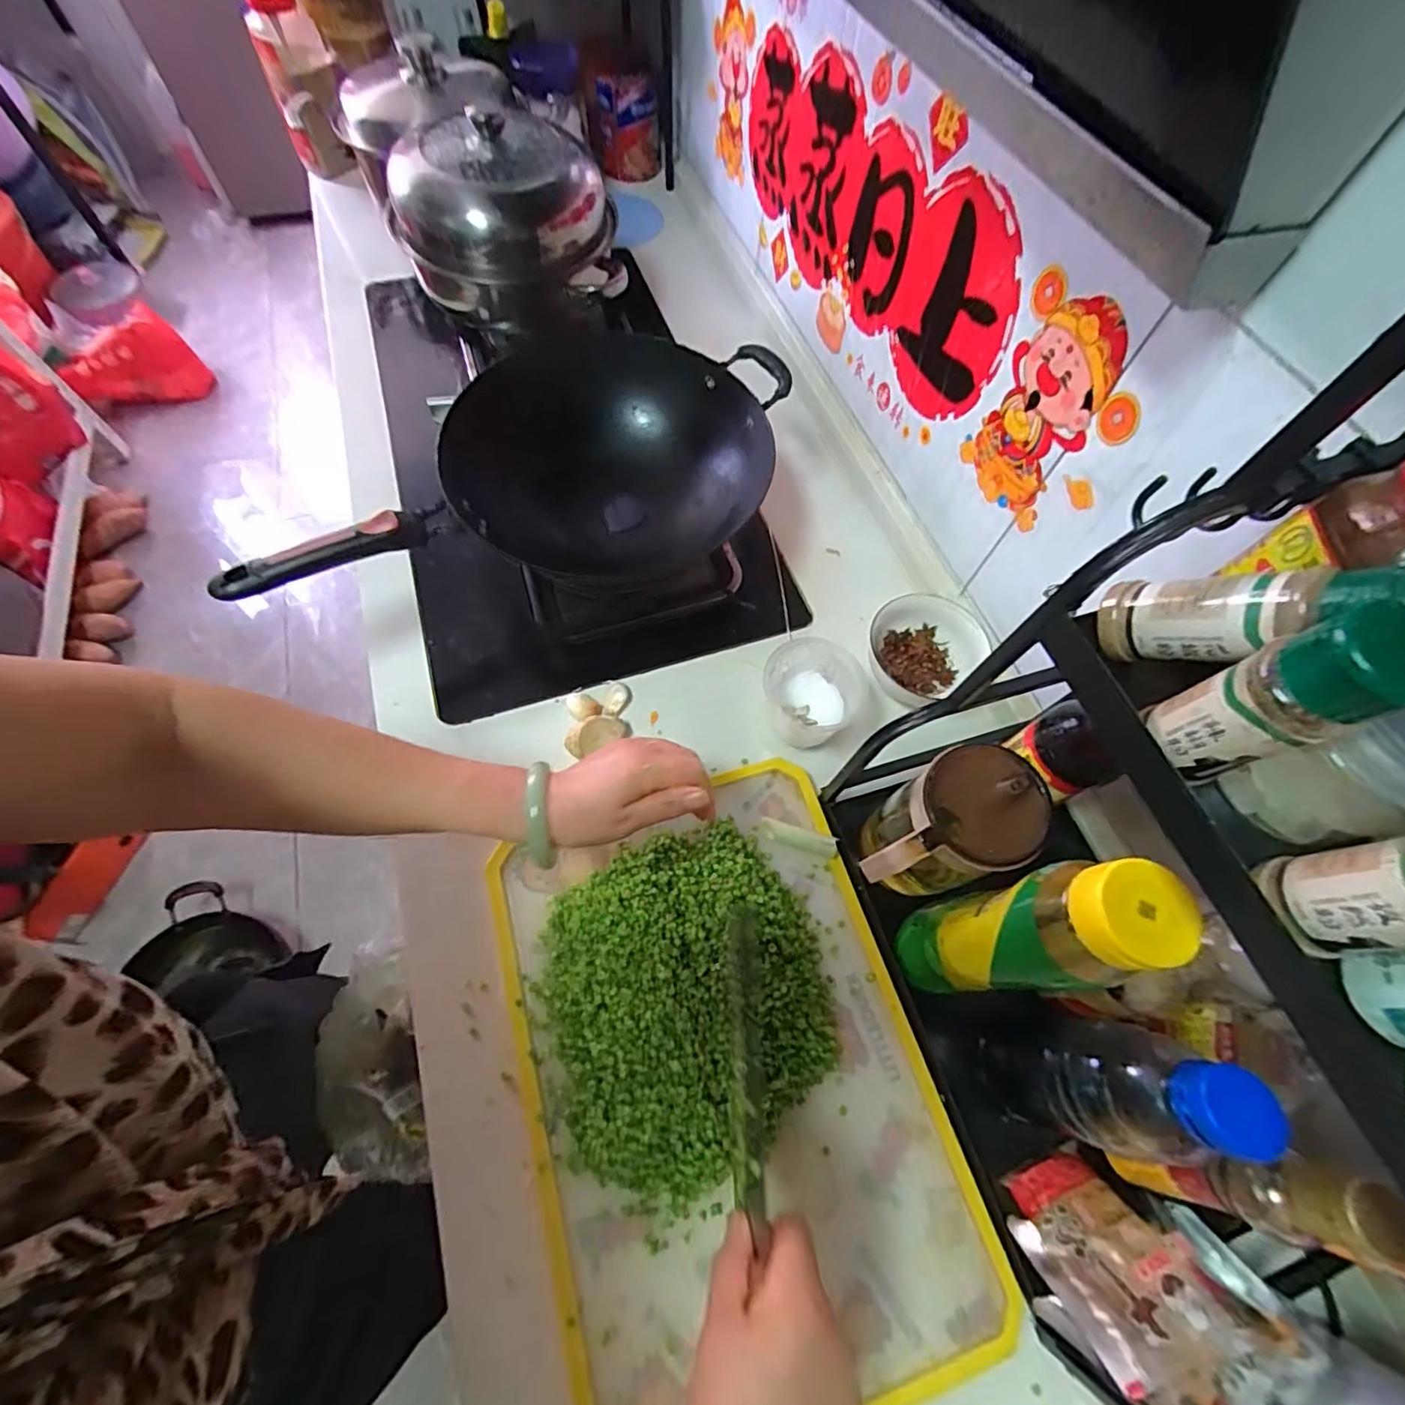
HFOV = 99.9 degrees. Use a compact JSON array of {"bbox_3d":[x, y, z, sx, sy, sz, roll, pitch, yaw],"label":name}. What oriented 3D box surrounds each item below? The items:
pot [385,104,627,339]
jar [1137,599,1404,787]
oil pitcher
[{"bbox_3d":[-0.241,-0.596,0.722,0.245,0.160,0.243,0,67,1],"label":"pot"},{"bbox_3d":[0.208,0.000,0.213,0.029,0.086,0.033,-11,67,-4],"label":"jar"},{"bbox_3d":[0.174,0.101,0.456,0.114,0.148,0.082,-18,67,-7],"label":"oil pitcher"}]

